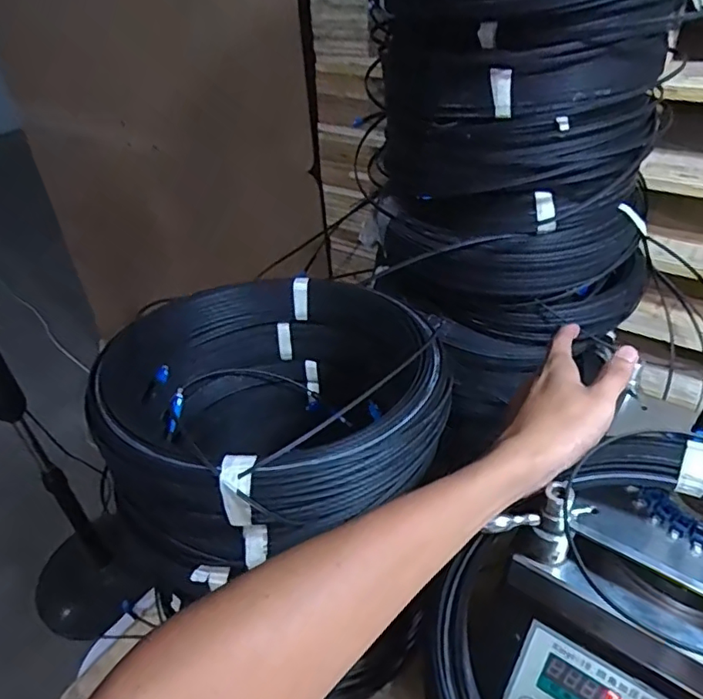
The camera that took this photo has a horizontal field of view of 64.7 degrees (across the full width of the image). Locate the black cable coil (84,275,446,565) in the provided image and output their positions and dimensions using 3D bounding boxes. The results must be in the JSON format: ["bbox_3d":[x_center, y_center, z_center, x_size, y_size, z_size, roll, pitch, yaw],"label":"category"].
[{"bbox_3d":[-0.073,0.067,0.545,0.262,0.191,0.295,24,46,32],"label":"black cable coil"}]

